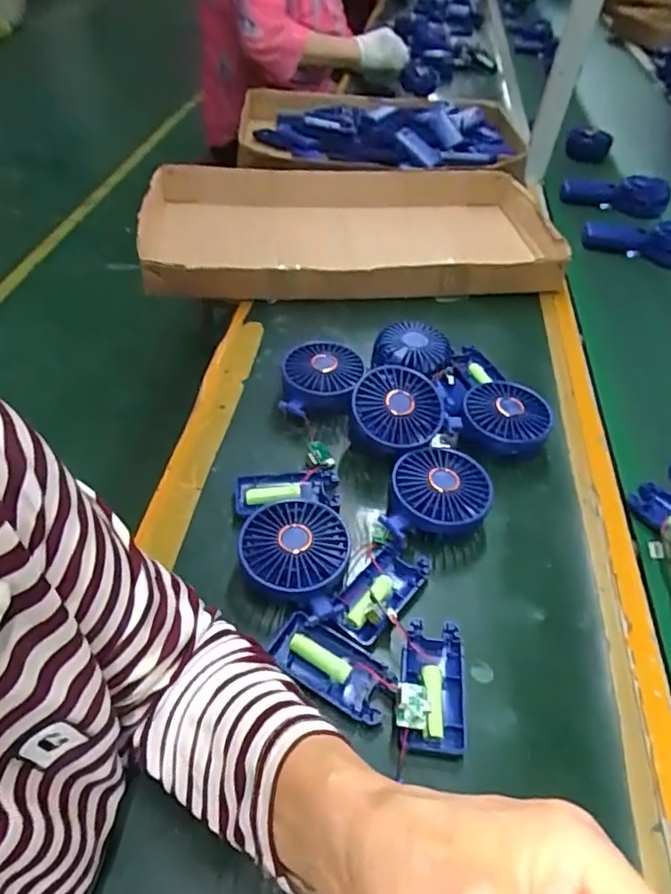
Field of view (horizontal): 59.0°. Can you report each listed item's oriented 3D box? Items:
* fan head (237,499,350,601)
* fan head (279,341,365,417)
[{"bbox_3d":[-0.033,0.082,0.470,0.083,0.040,0.086,3,46,-3],"label":"fan head"},{"bbox_3d":[-0.014,-0.067,0.626,0.082,0.048,0.094,3,46,-3],"label":"fan head"}]

